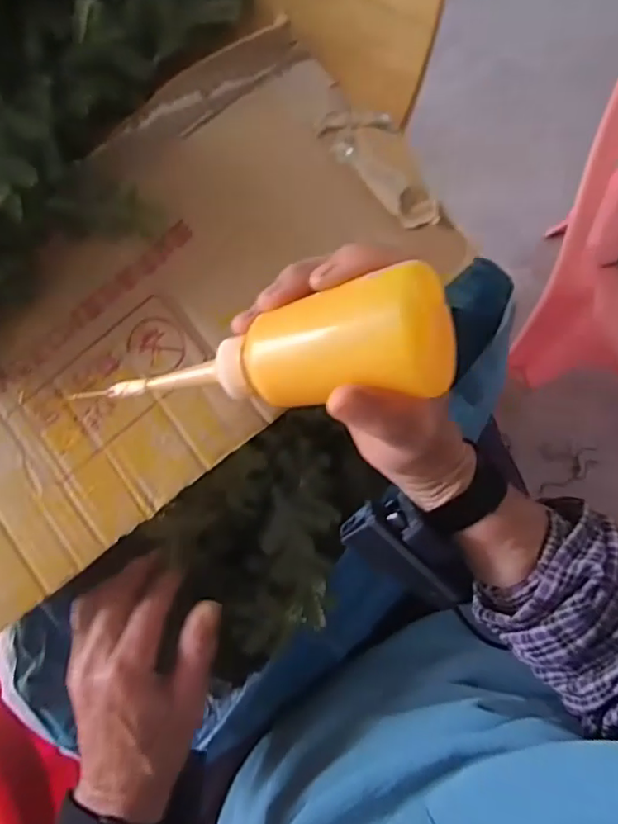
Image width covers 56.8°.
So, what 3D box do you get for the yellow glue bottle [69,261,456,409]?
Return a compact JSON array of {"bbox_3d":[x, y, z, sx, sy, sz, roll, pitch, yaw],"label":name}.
[{"bbox_3d":[-0.024,-0.022,0.274,0.176,0.045,0.048,-8,84,28],"label":"yellow glue bottle"}]

